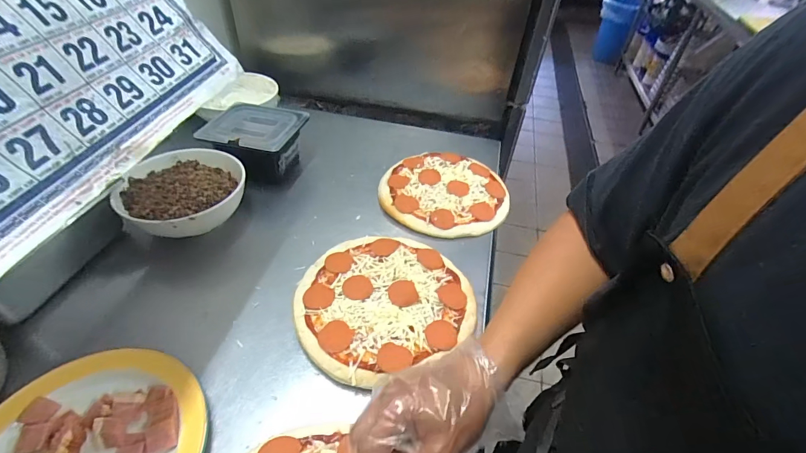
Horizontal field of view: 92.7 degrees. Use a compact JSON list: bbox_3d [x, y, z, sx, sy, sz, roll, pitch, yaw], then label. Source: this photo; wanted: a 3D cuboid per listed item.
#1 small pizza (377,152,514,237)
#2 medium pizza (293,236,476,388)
[{"bbox_3d":[0.081,-0.071,0.754,0.243,0.022,0.220,-1,43,-3],"label":"small pizza"},{"bbox_3d":[-0.028,0.099,0.567,0.254,0.026,0.228,-19,47,-21],"label":"medium pizza"}]

